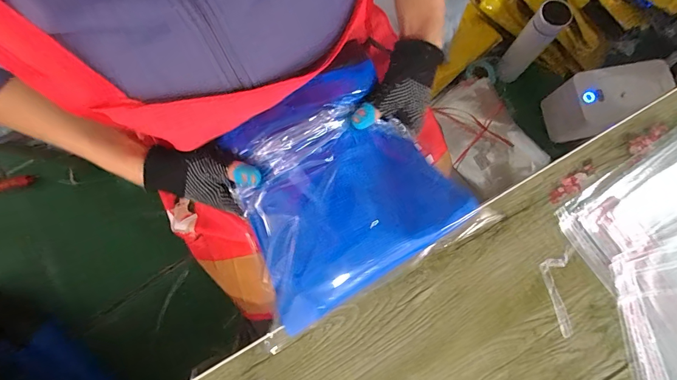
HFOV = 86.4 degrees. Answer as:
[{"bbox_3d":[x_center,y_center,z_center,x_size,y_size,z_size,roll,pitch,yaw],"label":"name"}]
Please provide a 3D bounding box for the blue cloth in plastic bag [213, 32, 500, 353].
[{"bbox_3d":[-0.012,-0.011,0.336,0.192,0.047,0.206,-30,81,-5],"label":"blue cloth in plastic bag"}]

